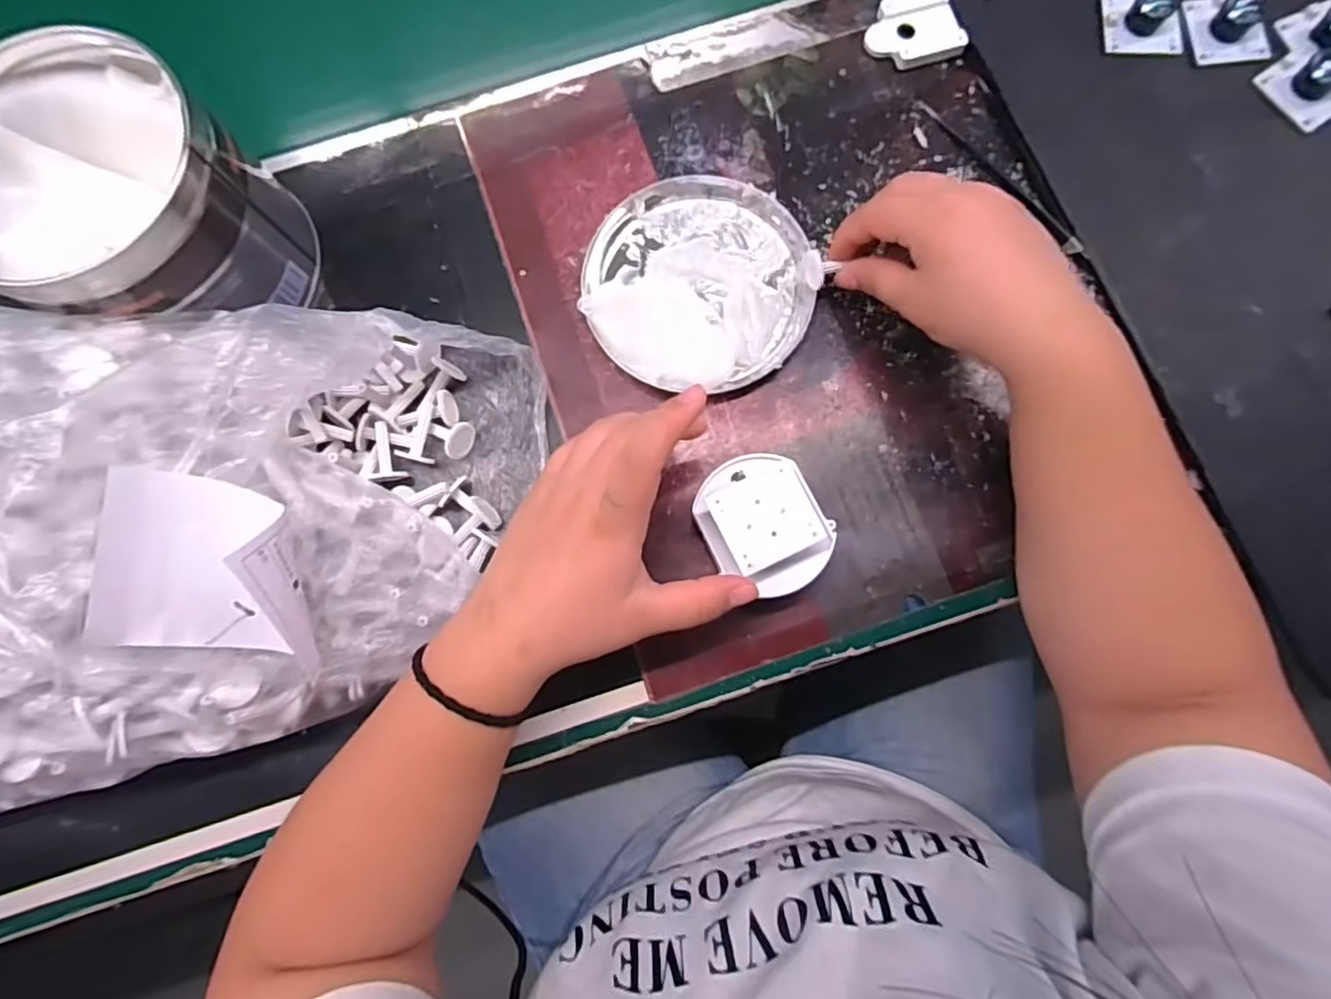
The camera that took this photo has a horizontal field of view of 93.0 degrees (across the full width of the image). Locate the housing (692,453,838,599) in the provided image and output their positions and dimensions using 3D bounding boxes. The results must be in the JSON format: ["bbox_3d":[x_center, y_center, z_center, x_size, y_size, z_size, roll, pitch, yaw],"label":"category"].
[{"bbox_3d":[0.047,0.012,0.307,0.056,0.017,0.068,-36,81,-5],"label":"housing"}]

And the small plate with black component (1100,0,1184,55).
[{"bbox_3d":[0.285,-0.286,0.371,0.043,0.022,0.039,3,80,2],"label":"small plate with black component"}]

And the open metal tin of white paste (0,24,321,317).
[{"bbox_3d":[-0.271,-0.143,0.328,0.121,0.102,0.123,40,84,7],"label":"open metal tin of white paste"}]

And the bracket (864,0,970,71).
[{"bbox_3d":[0.152,-0.290,0.389,0.055,0.010,0.047,-12,80,-1],"label":"bracket"}]

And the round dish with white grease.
[{"bbox_3d":[0.018,-0.123,0.358,0.124,0.017,0.123,0,80,1],"label":"round dish with white grease"}]

